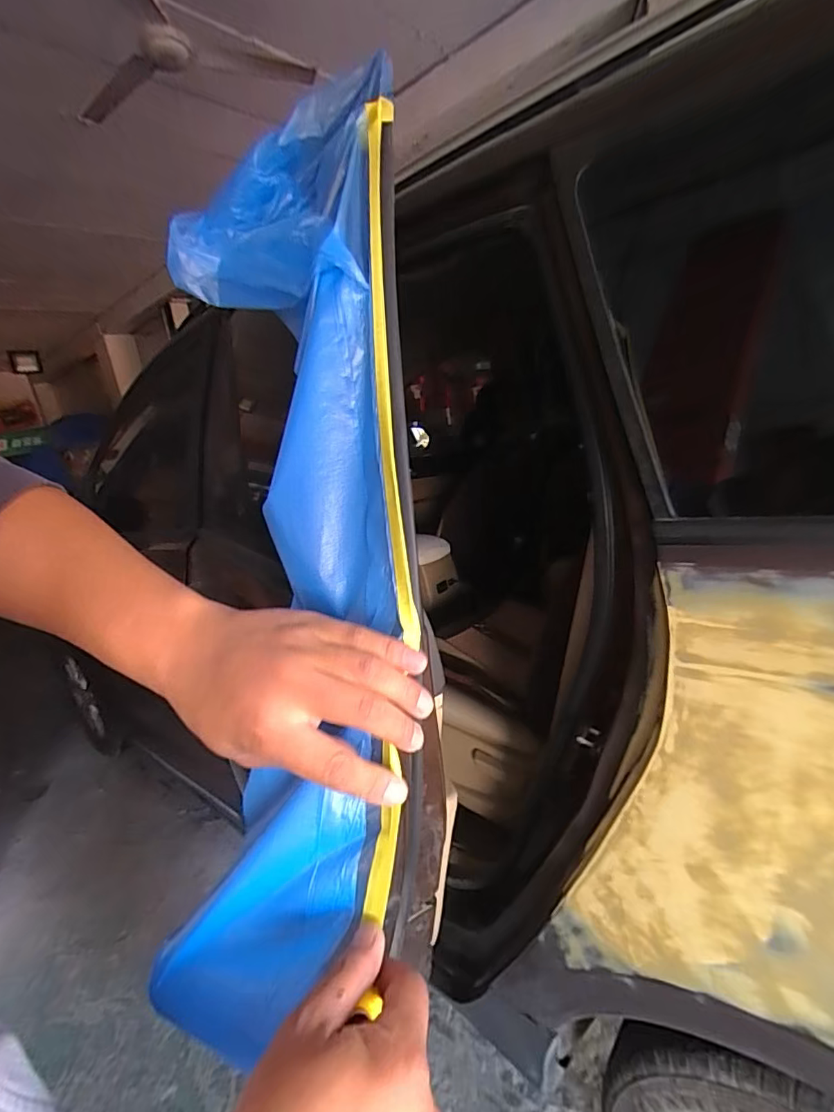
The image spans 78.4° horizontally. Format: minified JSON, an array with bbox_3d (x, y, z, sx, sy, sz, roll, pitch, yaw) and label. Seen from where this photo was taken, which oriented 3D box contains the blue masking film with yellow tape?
[{"bbox_3d":[-0.101,-0.045,0.378,0.198,0.686,0.067,-4,-11,12],"label":"blue masking film with yellow tape"}]

